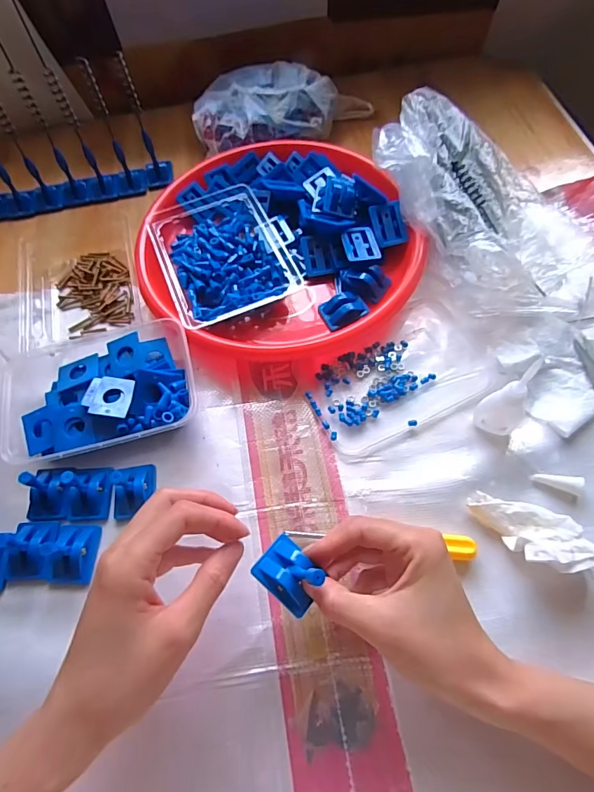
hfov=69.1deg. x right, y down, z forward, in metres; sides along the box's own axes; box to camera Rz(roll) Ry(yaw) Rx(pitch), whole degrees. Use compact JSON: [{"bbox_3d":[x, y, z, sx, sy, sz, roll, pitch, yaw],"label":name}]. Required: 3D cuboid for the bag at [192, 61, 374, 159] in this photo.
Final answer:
[{"bbox_3d":[-0.015,-0.366,0.555,0.234,0.061,0.113,-12,63,-2],"label":"bag"}]

